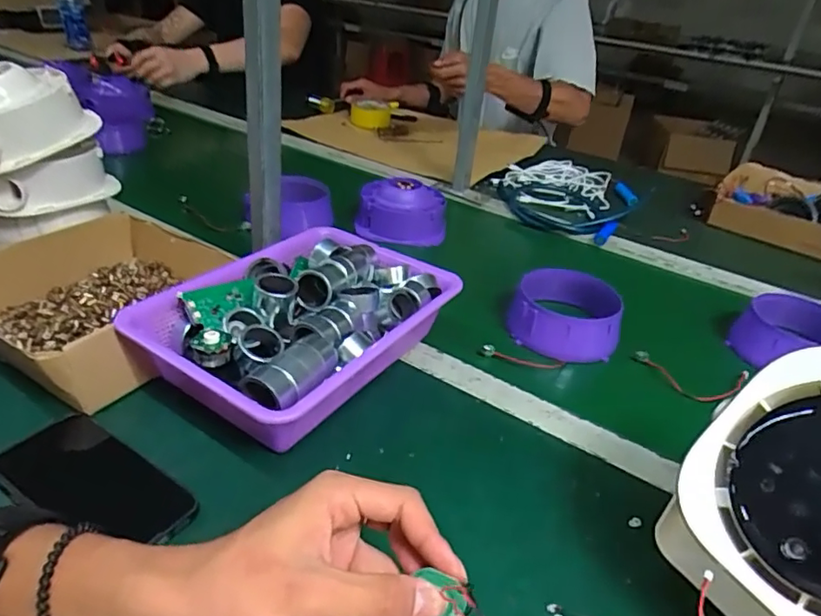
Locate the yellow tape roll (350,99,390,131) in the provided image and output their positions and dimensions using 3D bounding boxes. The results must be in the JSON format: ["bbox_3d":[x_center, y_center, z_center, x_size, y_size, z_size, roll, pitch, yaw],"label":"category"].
[{"bbox_3d":[-0.082,-0.406,1.164,0.084,0.048,0.079,2,33,-6],"label":"yellow tape roll"}]

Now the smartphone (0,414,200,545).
[{"bbox_3d":[-0.226,0.129,0.399,0.144,0.012,0.069,27,47,20],"label":"smartphone"}]

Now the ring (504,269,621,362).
[{"bbox_3d":[0.174,0.009,0.636,0.119,0.062,0.101,12,33,10],"label":"ring"}]

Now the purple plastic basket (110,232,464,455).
[{"bbox_3d":[-0.102,0.007,0.524,0.194,0.068,0.266,22,36,24],"label":"purple plastic basket"}]

